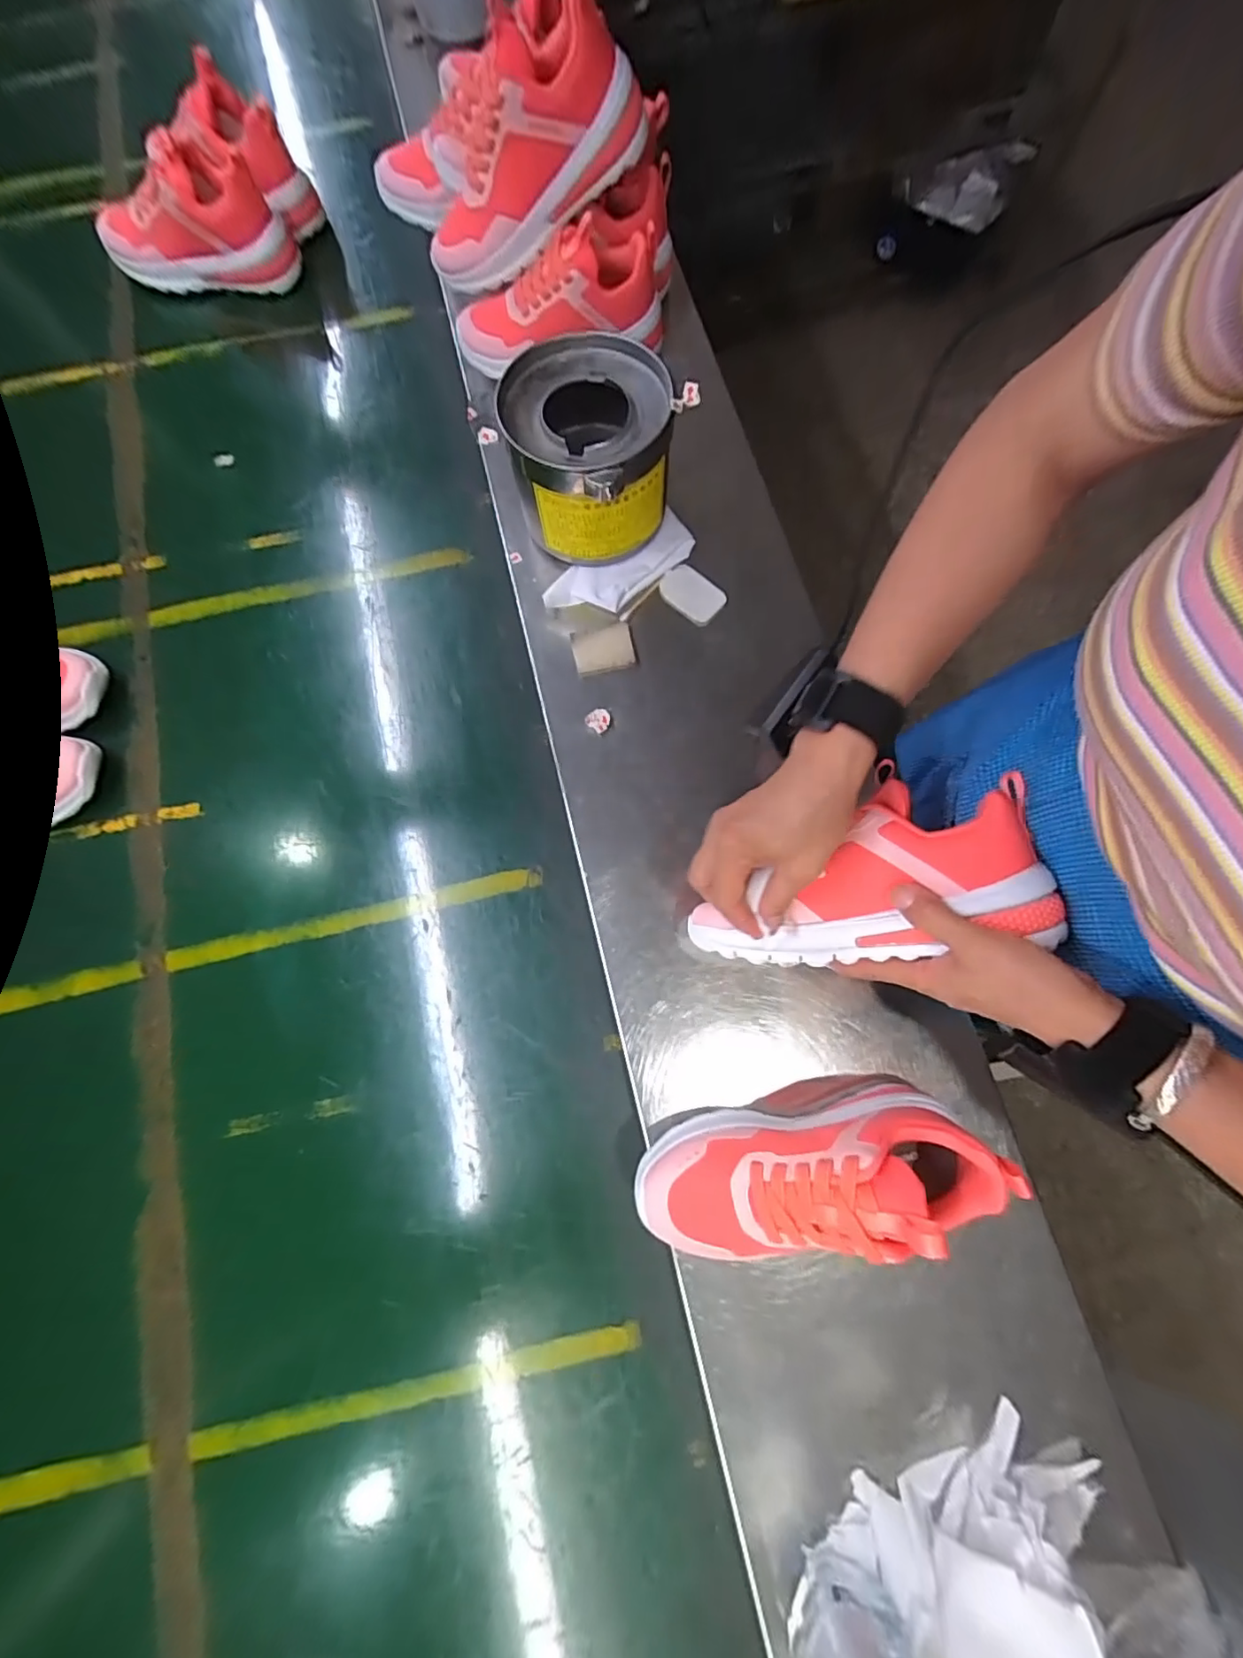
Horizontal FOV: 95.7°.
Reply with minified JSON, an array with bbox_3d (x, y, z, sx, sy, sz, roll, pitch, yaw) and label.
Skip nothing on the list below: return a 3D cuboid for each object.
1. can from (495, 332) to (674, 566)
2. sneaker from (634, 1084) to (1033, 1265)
[{"bbox_3d":[-0.029,-0.328,0.502,0.132,0.113,0.145,0,76,0],"label":"can"},{"bbox_3d":[0.122,0.227,0.363,0.216,0.114,0.074,-13,76,10],"label":"sneaker"}]

